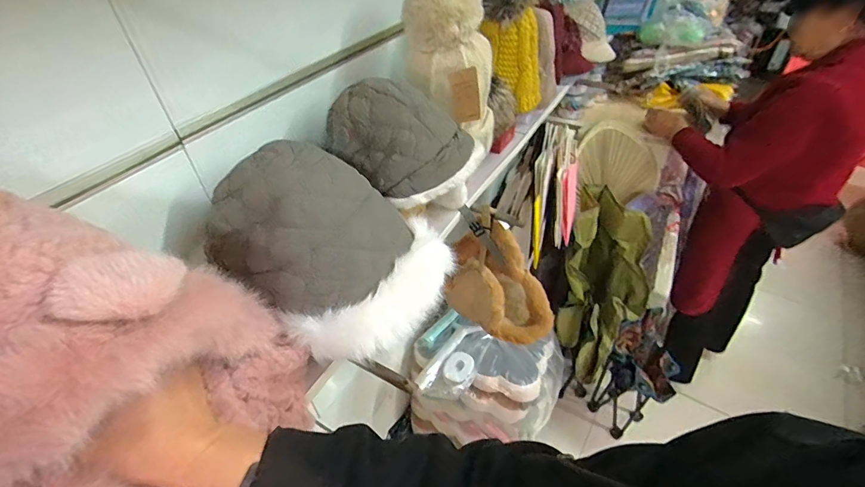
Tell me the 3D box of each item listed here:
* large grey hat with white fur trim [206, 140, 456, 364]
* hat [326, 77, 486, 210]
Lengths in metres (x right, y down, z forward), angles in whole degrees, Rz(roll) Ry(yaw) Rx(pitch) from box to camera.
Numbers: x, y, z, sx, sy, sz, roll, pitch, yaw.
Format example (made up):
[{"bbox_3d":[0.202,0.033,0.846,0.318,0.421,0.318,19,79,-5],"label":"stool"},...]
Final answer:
[{"bbox_3d":[-0.105,-0.009,0.469,0.223,0.170,0.195,23,48,26],"label":"large grey hat with white fur trim"},{"bbox_3d":[-0.046,-0.143,0.558,0.212,0.109,0.141,13,44,18],"label":"hat"}]

